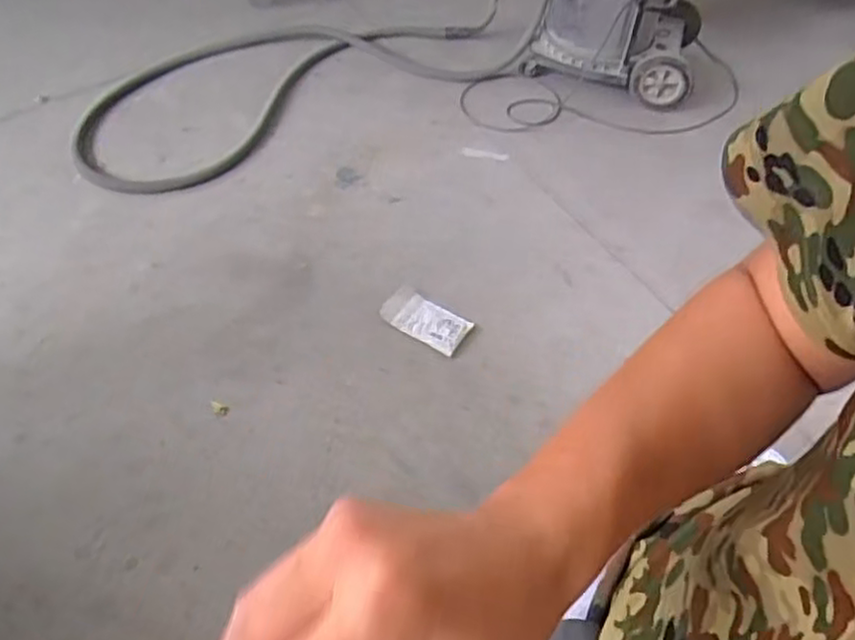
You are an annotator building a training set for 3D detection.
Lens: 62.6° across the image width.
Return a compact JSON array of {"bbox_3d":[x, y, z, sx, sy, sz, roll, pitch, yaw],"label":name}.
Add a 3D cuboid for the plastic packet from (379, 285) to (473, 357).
[{"bbox_3d":[-0.005,-0.004,1.707,0.214,0.024,0.117,25,56,17],"label":"plastic packet"}]

